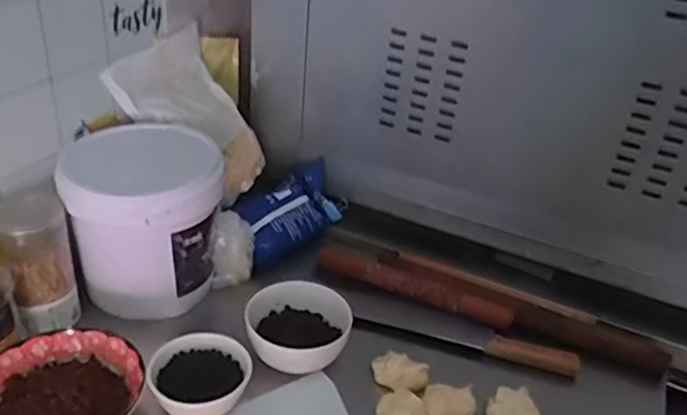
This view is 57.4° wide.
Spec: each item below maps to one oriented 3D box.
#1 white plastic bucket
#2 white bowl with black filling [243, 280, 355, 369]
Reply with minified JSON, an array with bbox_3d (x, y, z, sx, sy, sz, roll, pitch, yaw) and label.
[{"bbox_3d":[-0.263,0.015,0.853,0.188,0.215,0.182,8,31,2],"label":"white plastic bucket"},{"bbox_3d":[-0.058,0.153,0.794,0.126,0.058,0.119,5,31,-3],"label":"white bowl with black filling"}]

